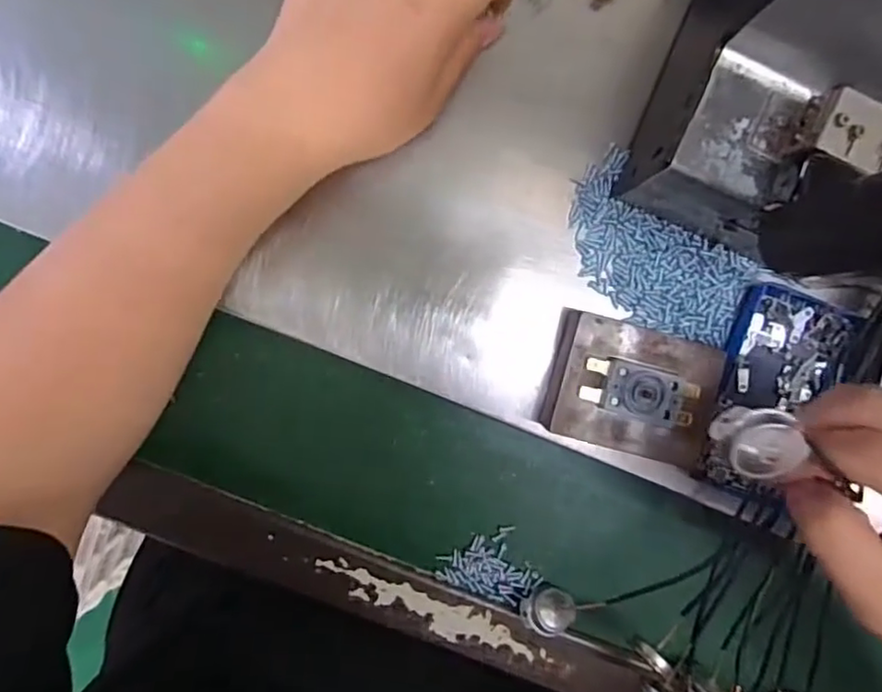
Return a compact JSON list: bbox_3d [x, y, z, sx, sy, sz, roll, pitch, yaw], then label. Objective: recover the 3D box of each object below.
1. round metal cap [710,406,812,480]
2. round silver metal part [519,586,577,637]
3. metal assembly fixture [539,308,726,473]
[{"bbox_3d":[0.110,0.034,0.218,0.024,0.015,0.030,-30,94,1],"label":"round metal cap"},{"bbox_3d":[0.063,0.153,0.368,0.030,0.017,0.025,-23,94,0],"label":"round silver metal part"},{"bbox_3d":[0.099,0.022,0.332,0.084,0.041,0.063,14,94,-2],"label":"metal assembly fixture"}]

